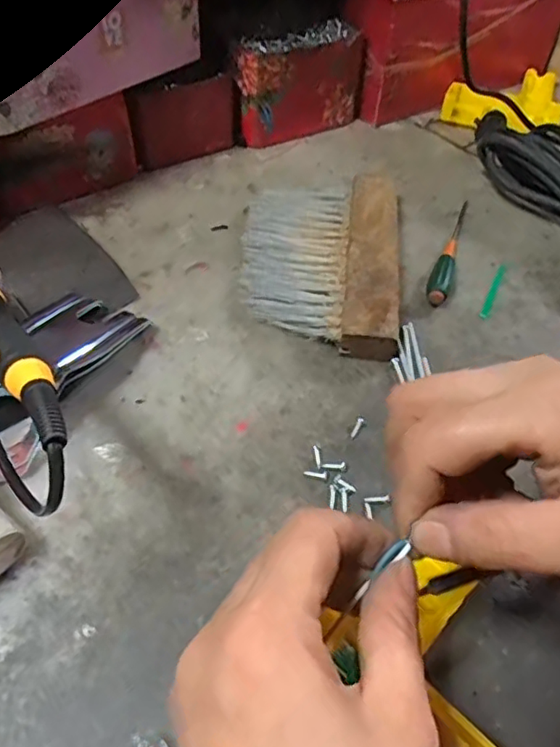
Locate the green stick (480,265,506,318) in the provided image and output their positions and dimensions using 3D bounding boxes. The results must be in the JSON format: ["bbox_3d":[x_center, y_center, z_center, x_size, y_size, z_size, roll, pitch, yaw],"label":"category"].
[{"bbox_3d":[0.162,-0.063,0.440,0.006,0.006,0.061,23,52,16],"label":"green stick"}]

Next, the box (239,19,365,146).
[{"bbox_3d":[0.018,-0.279,0.565,0.129,0.082,0.054,-26,56,-23],"label":"box"}]

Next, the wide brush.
[{"bbox_3d":[0.029,-0.089,0.442,0.116,0.027,0.185,7,49,3],"label":"wide brush"}]

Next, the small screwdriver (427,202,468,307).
[{"bbox_3d":[0.137,-0.102,0.463,0.016,0.017,0.142,18,51,12],"label":"small screwdriver"}]

